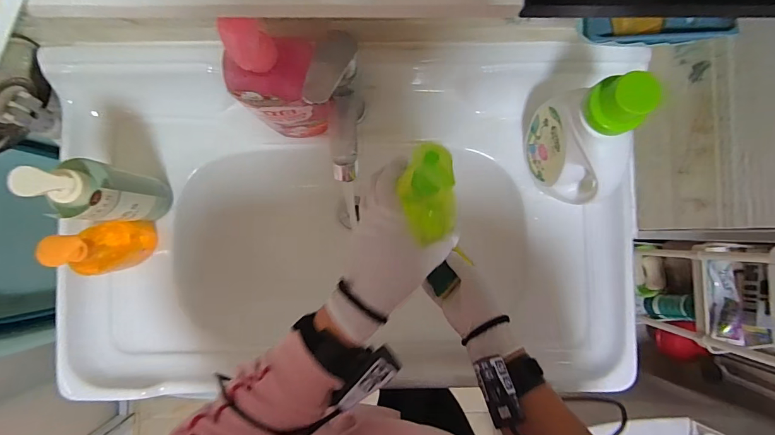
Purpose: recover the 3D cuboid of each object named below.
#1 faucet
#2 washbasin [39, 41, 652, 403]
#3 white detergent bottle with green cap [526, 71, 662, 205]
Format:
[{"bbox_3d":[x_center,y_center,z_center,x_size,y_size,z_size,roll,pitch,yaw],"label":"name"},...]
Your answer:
[{"bbox_3d":[-0.059,-0.107,0.473,0.050,0.181,0.118,5,88,-1],"label":"faucet"},{"bbox_3d":[-0.052,0.011,0.593,0.795,0.177,0.470,0,88,-2],"label":"washbasin"},{"bbox_3d":[0.240,-0.088,0.470,0.058,0.200,0.132,-23,89,-2],"label":"white detergent bottle with green cap"}]

